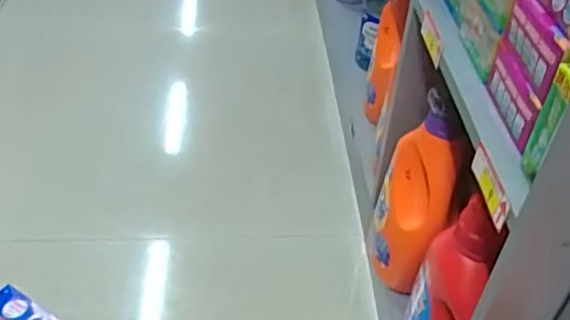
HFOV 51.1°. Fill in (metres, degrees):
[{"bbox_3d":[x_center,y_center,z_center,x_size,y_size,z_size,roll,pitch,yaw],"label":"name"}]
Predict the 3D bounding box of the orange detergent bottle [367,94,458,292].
[{"bbox_3d":[0.184,0.051,0.856,0.090,0.301,0.105,11,43,9],"label":"orange detergent bottle"}]

